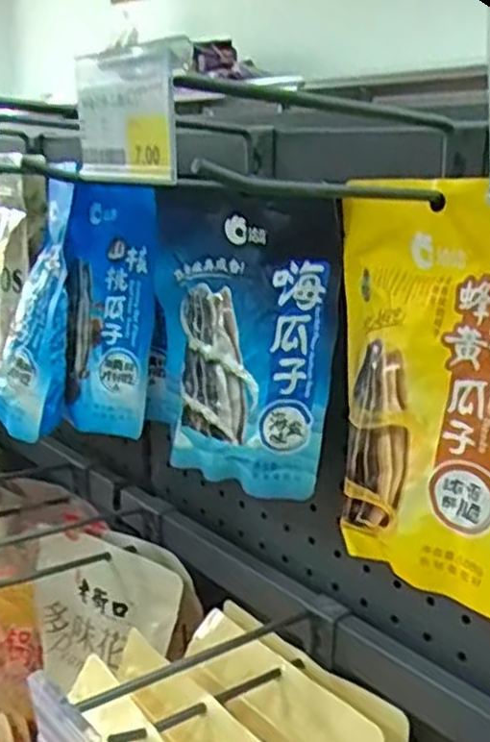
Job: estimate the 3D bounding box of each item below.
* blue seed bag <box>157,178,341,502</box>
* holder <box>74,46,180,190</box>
[{"bbox_3d":[-0.011,-0.019,0.487,0.138,0.186,0.027,13,12,31],"label":"blue seed bag"},{"bbox_3d":[-0.040,-0.081,0.247,0.010,0.040,0.056,-24,28,-33],"label":"holder"}]

